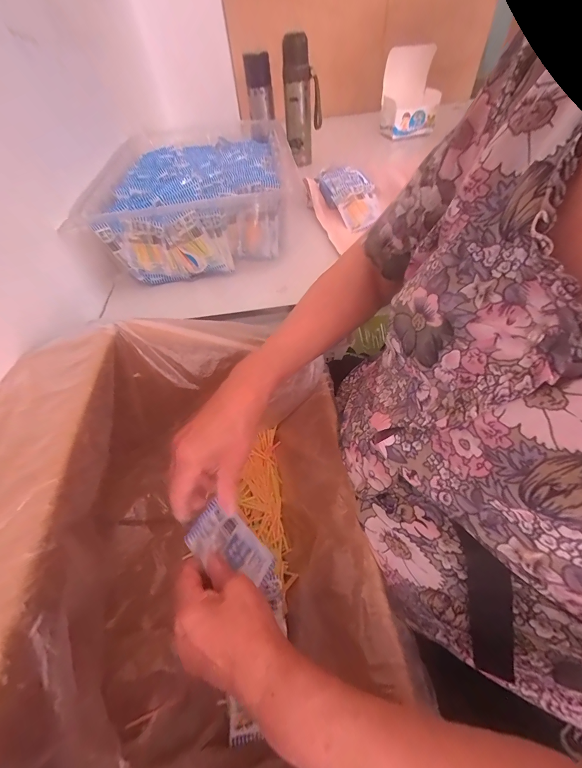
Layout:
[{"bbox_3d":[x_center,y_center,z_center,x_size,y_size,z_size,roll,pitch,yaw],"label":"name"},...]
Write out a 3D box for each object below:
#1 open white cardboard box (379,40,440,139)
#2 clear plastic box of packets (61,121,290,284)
[{"bbox_3d":[0.369,-0.874,0.899,0.165,0.186,0.095,-9,52,-1],"label":"open white cardboard box"},{"bbox_3d":[-0.193,-0.407,0.639,0.330,0.123,0.492,-7,52,0],"label":"clear plastic box of packets"}]

